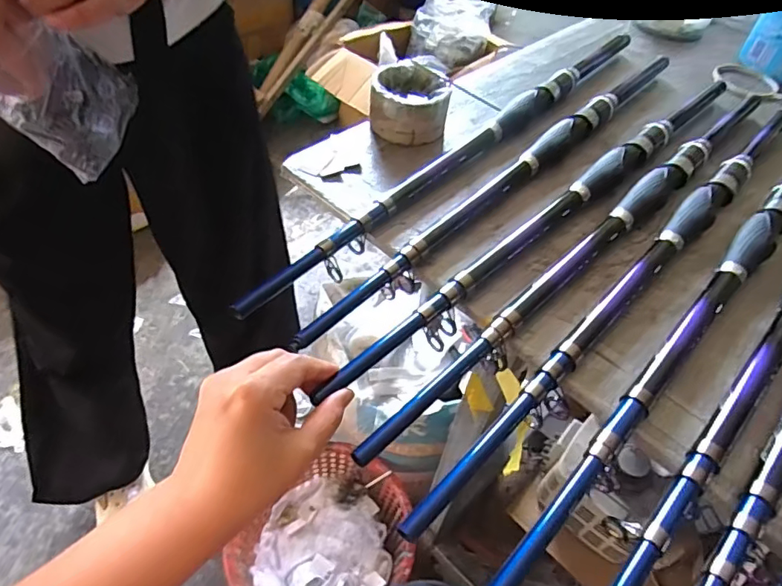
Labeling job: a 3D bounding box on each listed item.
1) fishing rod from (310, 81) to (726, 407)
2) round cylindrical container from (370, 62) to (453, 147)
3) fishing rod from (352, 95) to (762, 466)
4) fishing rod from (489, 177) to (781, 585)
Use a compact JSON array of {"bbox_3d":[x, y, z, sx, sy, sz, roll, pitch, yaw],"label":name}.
[{"bbox_3d":[0.173,-0.084,0.487,0.606,0.025,0.029,-36,62,-29],"label":"fishing rod"},{"bbox_3d":[0.019,-0.200,0.553,0.078,0.048,0.079,3,49,-4],"label":"round cylindrical container"},{"bbox_3d":[0.203,-0.066,0.471,0.634,0.025,0.032,-34,61,-30],"label":"fishing rod"},{"bbox_3d":[0.262,0.000,0.420,0.032,0.021,0.651,38,55,24],"label":"fishing rod"}]

